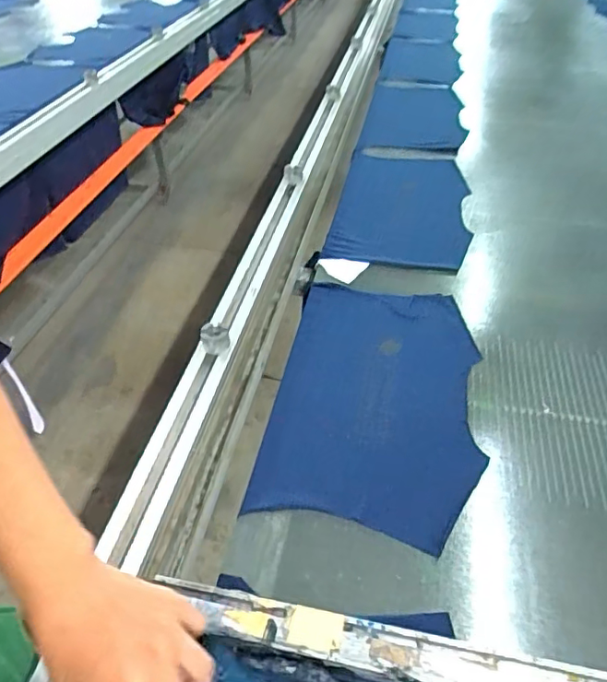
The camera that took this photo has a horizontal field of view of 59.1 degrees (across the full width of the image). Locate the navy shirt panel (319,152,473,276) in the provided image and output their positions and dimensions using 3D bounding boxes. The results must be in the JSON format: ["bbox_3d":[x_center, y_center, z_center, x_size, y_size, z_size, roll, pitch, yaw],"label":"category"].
[{"bbox_3d":[0.198,-0.258,1.118,0.259,0.088,0.459,7,46,8],"label":"navy shirt panel"}]

